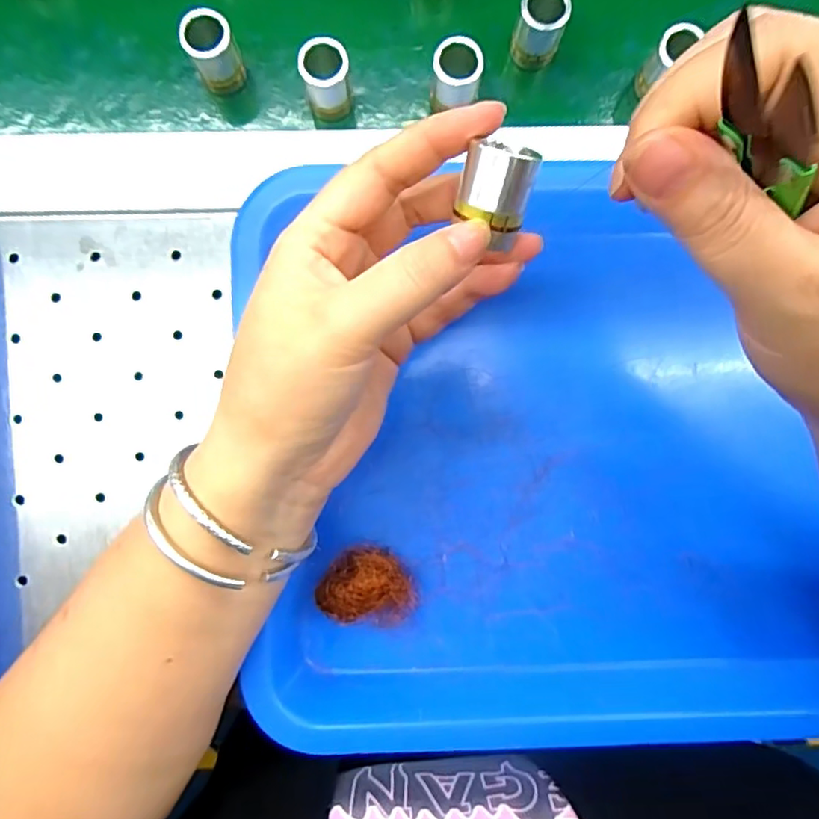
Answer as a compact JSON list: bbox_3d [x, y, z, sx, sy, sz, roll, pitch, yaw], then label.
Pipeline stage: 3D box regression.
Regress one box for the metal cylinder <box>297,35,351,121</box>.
[{"bbox_3d":[-0.039,-0.157,0.272,0.022,0.033,0.021,0,87,-1],"label":"metal cylinder"}]

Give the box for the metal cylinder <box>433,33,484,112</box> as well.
[{"bbox_3d":[0.023,-0.159,0.274,0.022,0.033,0.021,0,87,-1],"label":"metal cylinder"}]

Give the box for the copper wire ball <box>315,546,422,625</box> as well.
[{"bbox_3d":[-0.020,0.086,0.265,0.039,0.016,0.042,0,87,-1],"label":"copper wire ball"}]

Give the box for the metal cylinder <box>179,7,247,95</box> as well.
[{"bbox_3d":[-0.094,-0.172,0.273,0.022,0.033,0.019,-25,88,-2],"label":"metal cylinder"}]

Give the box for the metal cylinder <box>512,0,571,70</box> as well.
[{"bbox_3d":[0.063,-0.185,0.274,0.022,0.035,0.018,15,87,-1],"label":"metal cylinder"}]

